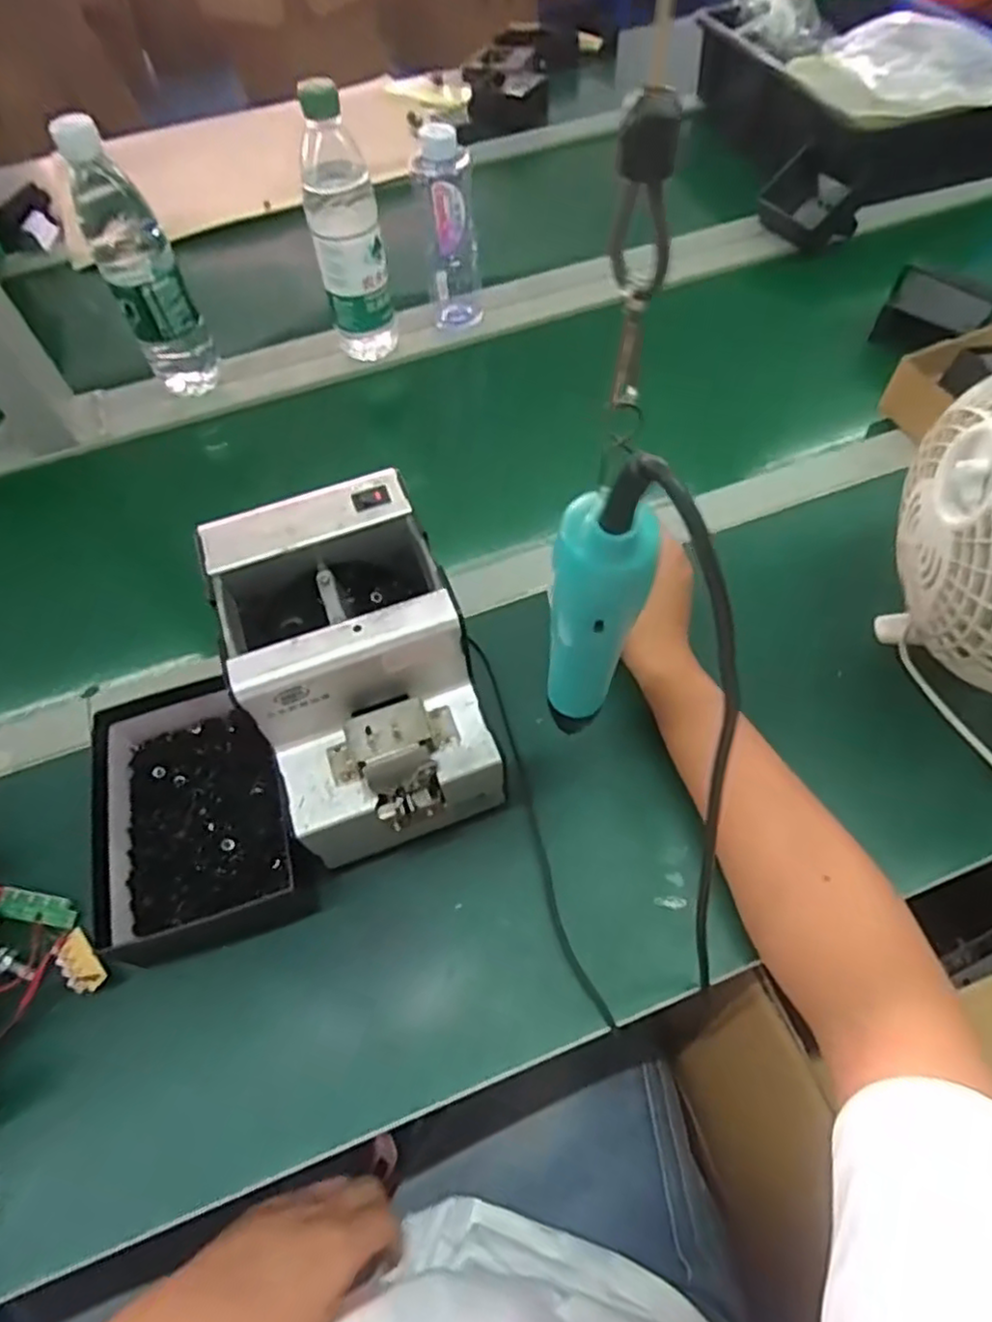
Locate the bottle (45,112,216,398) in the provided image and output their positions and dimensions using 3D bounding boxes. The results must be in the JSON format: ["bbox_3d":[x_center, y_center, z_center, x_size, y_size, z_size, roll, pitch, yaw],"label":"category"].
[{"bbox_3d":[-0.320,-0.348,0.626,0.061,0.235,0.054,-25,60,-11],"label":"bottle"}]

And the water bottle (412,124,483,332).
[{"bbox_3d":[-0.047,-0.419,0.676,0.052,0.174,0.054,-12,59,-4],"label":"water bottle"}]

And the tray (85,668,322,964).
[{"bbox_3d":[-0.193,0.092,0.444,0.113,0.049,0.172,-19,59,-8],"label":"tray"}]

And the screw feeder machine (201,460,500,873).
[{"bbox_3d":[-0.082,0.004,0.415,0.119,0.121,0.177,-20,59,-8],"label":"screw feeder machine"}]

